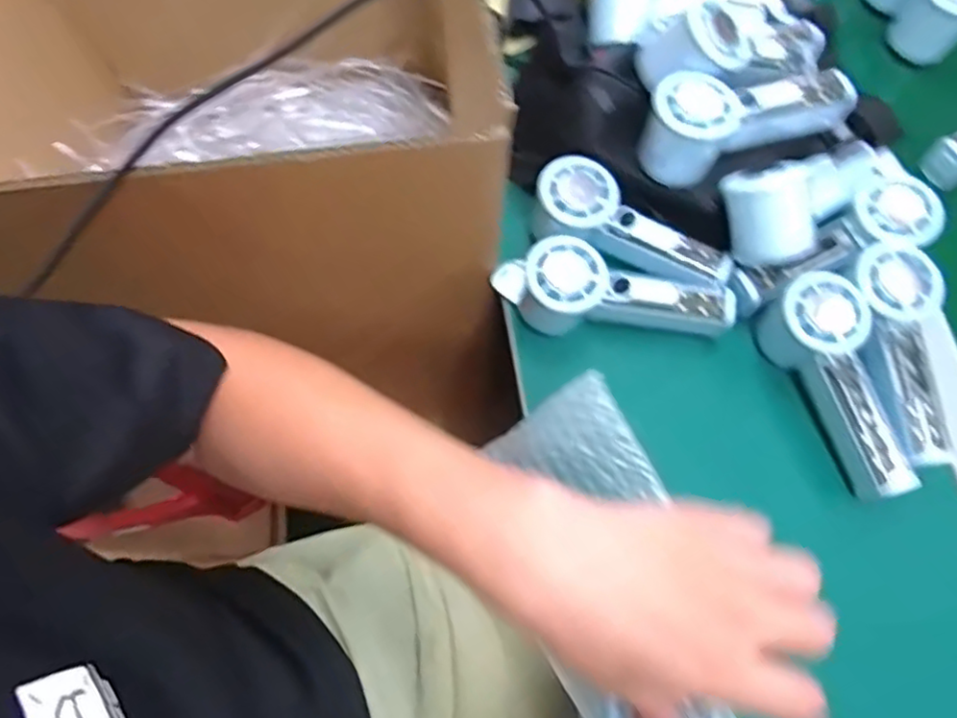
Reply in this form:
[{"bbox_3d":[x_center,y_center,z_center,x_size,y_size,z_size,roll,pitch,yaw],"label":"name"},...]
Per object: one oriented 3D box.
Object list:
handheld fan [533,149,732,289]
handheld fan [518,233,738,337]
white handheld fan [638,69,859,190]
[{"bbox_3d":[0.116,-0.094,0.500,0.153,0.043,0.060,28,72,9],"label":"handheld fan"},{"bbox_3d":[0.105,-0.048,0.495,0.164,0.065,0.055,2,70,0],"label":"handheld fan"},{"bbox_3d":[0.194,-0.182,0.490,0.159,0.062,0.058,-21,71,-8],"label":"white handheld fan"}]

